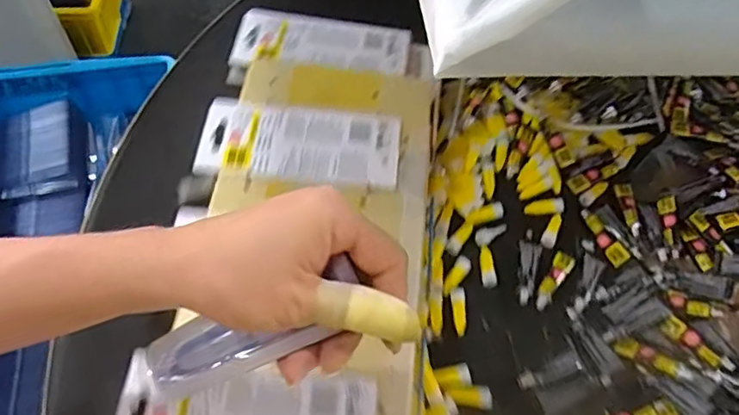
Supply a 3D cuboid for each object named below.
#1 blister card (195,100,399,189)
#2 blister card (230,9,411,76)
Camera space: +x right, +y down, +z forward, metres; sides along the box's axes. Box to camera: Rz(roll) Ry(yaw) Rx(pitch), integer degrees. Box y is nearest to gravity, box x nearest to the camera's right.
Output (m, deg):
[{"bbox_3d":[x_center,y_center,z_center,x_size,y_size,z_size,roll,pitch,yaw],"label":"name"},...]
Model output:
[{"bbox_3d":[-0.056,-0.049,0.496,0.156,0.018,0.075,8,58,1],"label":"blister card"},{"bbox_3d":[-0.044,-0.157,0.572,0.161,0.014,0.074,9,58,2],"label":"blister card"}]

